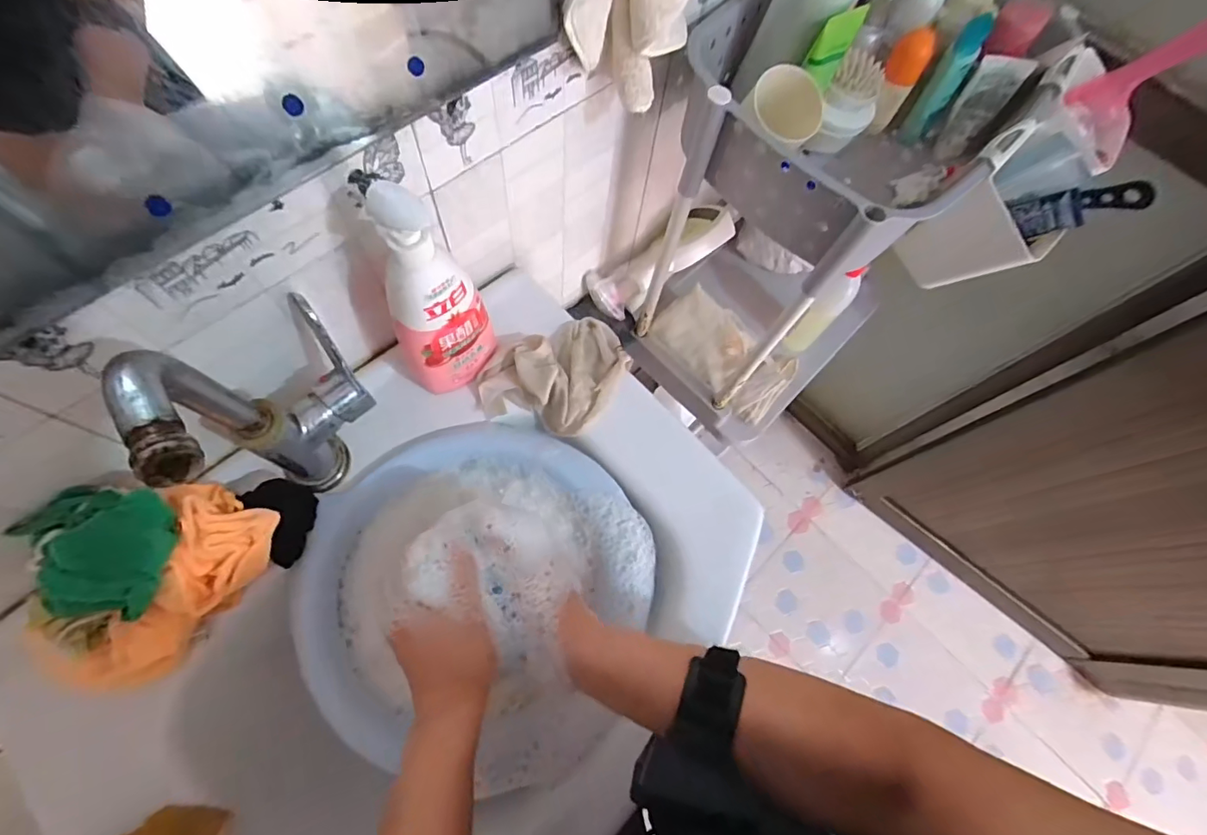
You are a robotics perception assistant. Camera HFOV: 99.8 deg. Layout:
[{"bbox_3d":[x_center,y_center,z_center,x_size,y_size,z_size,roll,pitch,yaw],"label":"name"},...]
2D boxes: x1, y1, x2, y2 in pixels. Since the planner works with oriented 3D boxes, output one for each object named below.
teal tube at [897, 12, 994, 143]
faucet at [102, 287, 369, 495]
[{"bbox_3d":[0.376,-0.366,0.560,0.031,0.119,0.028,35,69,8],"label":"teal tube"},{"bbox_3d":[-0.212,0.007,0.361,0.097,0.249,0.096,40,70,10],"label":"faucet"}]

